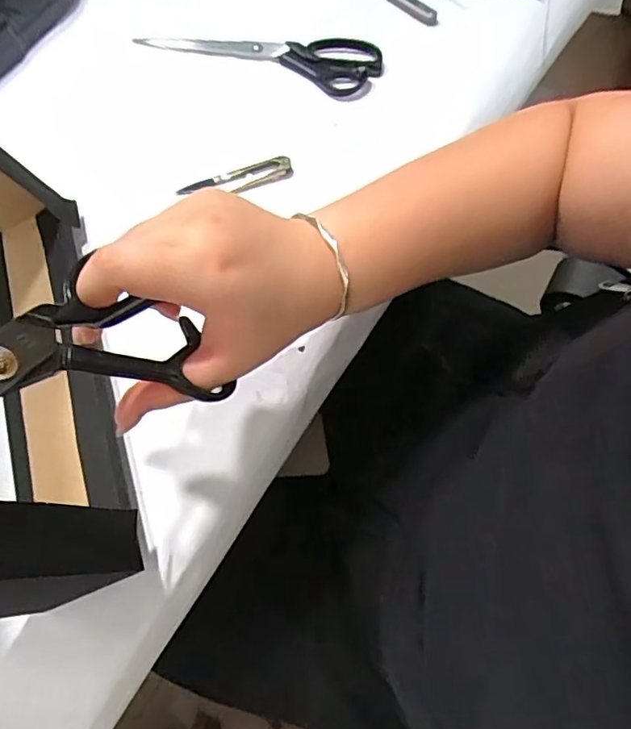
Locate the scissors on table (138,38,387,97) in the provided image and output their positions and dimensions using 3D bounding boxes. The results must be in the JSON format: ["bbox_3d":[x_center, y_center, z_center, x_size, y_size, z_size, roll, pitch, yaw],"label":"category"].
[{"bbox_3d":[-0.054,-0.304,0.545,0.234,0.015,0.064,14,67,6],"label":"scissors on table"}]

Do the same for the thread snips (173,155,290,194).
[{"bbox_3d":[-0.070,-0.162,0.487,0.100,0.013,0.020,-16,67,-7],"label":"thread snips"}]

